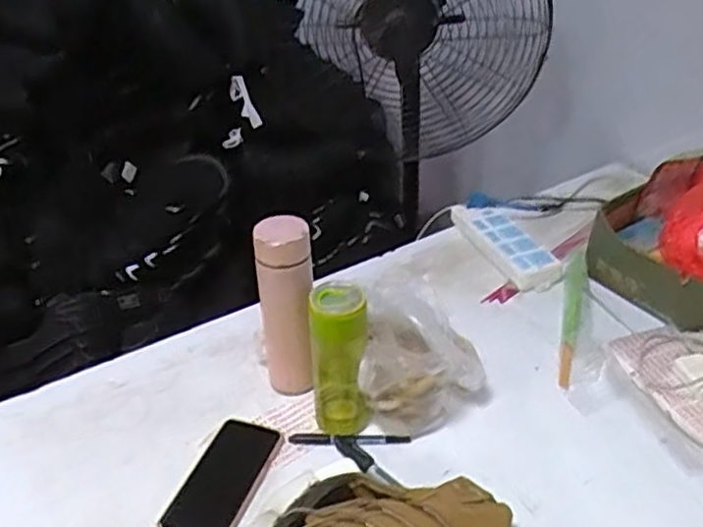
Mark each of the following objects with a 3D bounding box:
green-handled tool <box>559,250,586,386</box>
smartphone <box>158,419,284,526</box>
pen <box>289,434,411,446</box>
[{"bbox_3d":[0.323,0.066,1.053,0.028,0.012,0.318,9,35,16],"label":"green-handled tool"},{"bbox_3d":[-0.141,0.240,0.800,0.084,0.012,0.166,9,35,17],"label":"smartphone"},{"bbox_3d":[-0.002,0.209,0.848,0.139,0.011,0.014,-1,34,3],"label":"pen"}]

